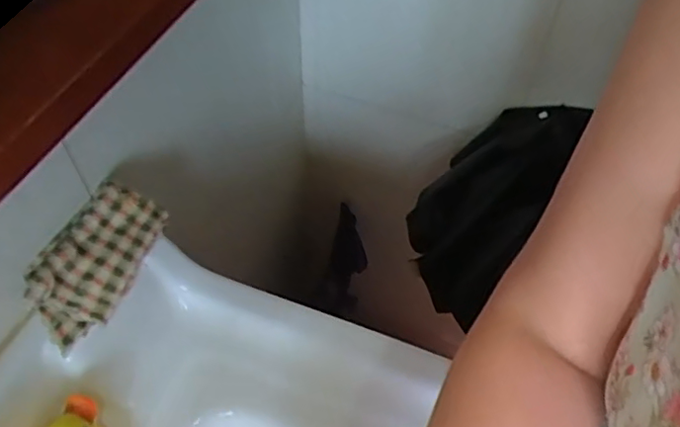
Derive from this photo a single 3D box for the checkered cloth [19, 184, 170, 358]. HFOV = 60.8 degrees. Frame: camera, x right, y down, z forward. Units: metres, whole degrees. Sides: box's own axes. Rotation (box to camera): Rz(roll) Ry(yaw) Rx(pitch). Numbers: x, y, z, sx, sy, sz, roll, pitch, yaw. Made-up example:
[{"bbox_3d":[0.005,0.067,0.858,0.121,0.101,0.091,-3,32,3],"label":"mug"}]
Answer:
[{"bbox_3d":[-0.188,0.035,0.442,0.064,0.020,0.121,35,62,-11],"label":"checkered cloth"}]

